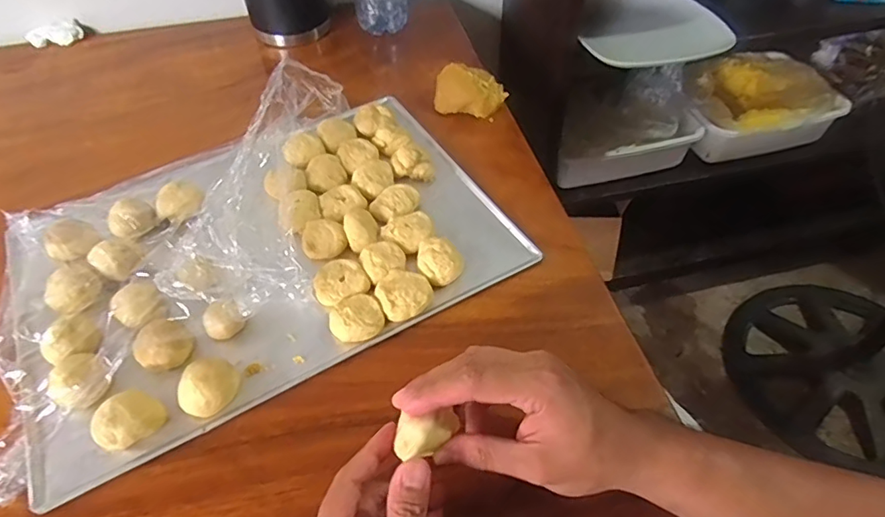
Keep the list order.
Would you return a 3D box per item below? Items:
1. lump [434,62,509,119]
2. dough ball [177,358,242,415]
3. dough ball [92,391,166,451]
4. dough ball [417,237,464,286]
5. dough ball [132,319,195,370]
[{"bbox_3d":[0.035,-0.213,0.674,0.089,0.046,0.046,14,52,14],"label":"lump"},{"bbox_3d":[-0.187,0.102,0.421,0.036,0.032,0.044,27,56,23],"label":"dough ball"},{"bbox_3d":[-0.240,0.125,0.405,0.036,0.031,0.043,12,51,12],"label":"dough ball"},{"bbox_3d":[-0.002,0.004,0.505,0.041,0.027,0.043,-1,50,1],"label":"dough ball"},{"bbox_3d":[-0.233,0.076,0.444,0.043,0.033,0.035,-33,56,-23],"label":"dough ball"}]

